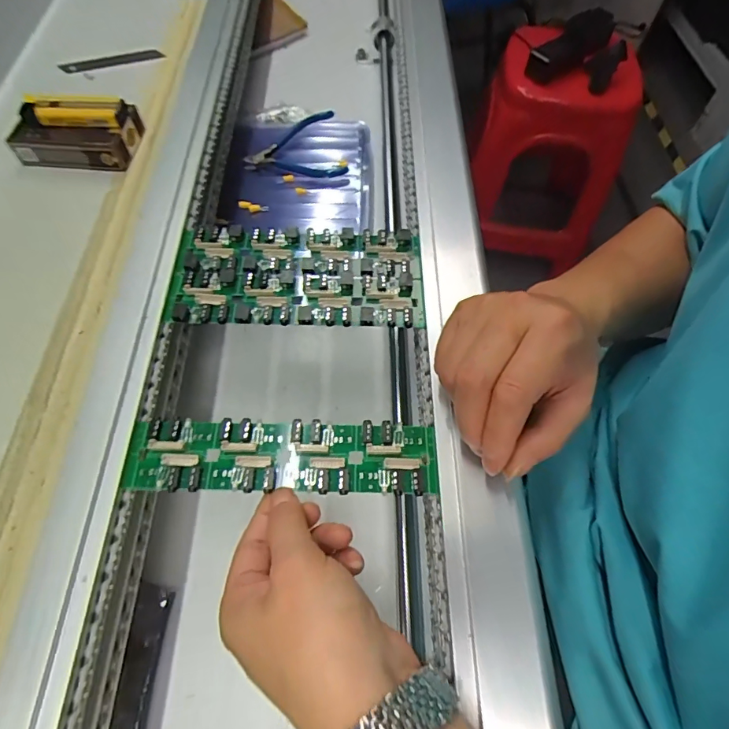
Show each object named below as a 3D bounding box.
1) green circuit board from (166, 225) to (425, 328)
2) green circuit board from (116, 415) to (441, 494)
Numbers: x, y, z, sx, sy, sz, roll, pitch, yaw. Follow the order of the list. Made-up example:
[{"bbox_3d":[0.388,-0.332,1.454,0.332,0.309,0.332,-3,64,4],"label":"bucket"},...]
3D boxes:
[{"bbox_3d":[-0.049,-0.066,0.338,0.178,0.010,0.087,-1,61,-1],"label":"green circuit board"},{"bbox_3d":[-0.049,0.055,0.276,0.182,0.008,0.044,1,61,0],"label":"green circuit board"}]

